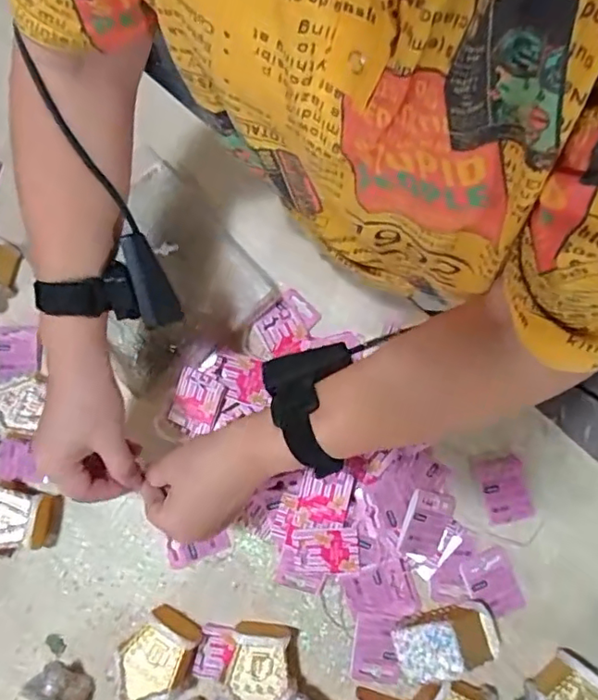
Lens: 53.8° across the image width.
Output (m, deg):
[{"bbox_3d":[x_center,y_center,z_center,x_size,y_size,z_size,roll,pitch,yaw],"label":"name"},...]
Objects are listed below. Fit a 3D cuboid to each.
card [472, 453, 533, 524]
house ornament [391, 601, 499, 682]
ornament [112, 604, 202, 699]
[{"bbox_3d":[0.197,0.133,0.569,0.044,0.005,0.063,-12,79,5],"label":"card"},{"bbox_3d":[0.126,0.251,0.510,0.087,0.057,0.048,-14,79,-2],"label":"house ornament"},{"bbox_3d":[-0.129,0.275,0.527,0.063,0.041,0.080,31,81,7],"label":"ornament"}]

